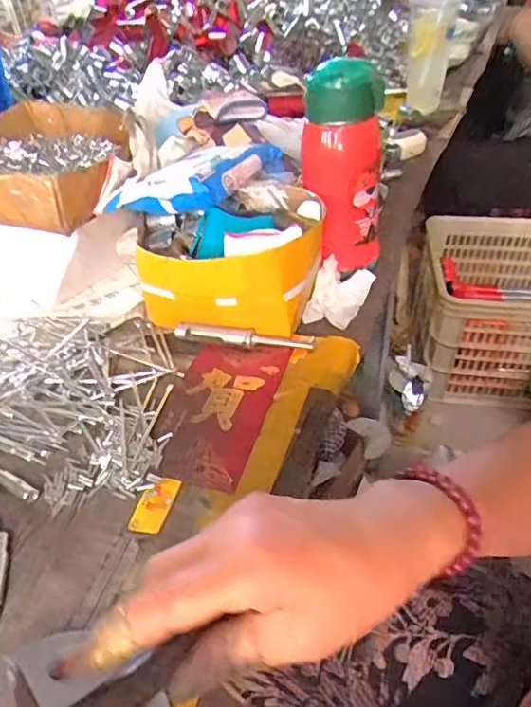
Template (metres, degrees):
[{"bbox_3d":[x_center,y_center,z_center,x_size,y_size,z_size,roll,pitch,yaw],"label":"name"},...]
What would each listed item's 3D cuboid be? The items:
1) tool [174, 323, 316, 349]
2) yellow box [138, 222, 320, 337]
[{"bbox_3d":[-0.024,-0.015,0.513,0.135,0.014,0.016,9,43,12],"label":"tool"},{"bbox_3d":[-0.031,-0.067,0.509,0.176,0.095,0.083,-5,42,-2],"label":"yellow box"}]

